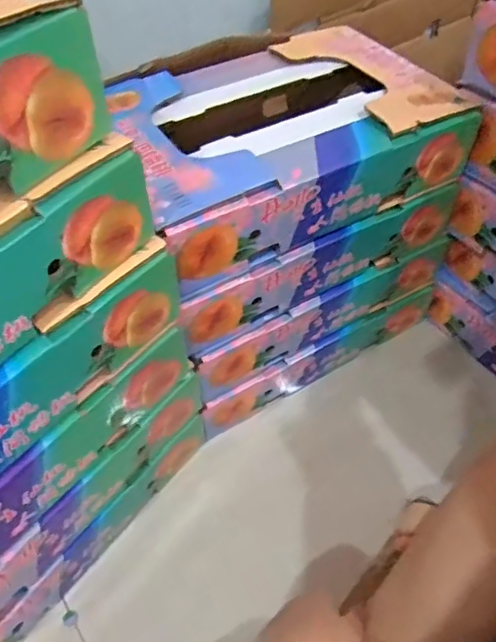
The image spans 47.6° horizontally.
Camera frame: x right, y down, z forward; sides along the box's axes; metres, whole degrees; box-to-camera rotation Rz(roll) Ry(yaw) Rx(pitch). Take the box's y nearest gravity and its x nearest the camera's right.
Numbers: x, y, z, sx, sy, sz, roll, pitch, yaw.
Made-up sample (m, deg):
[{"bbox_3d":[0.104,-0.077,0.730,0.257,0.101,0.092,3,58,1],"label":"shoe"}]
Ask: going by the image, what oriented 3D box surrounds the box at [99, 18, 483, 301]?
[{"bbox_3d":[0.024,-0.216,0.660,0.393,0.115,0.276,-27,52,-19],"label":"box"}]

